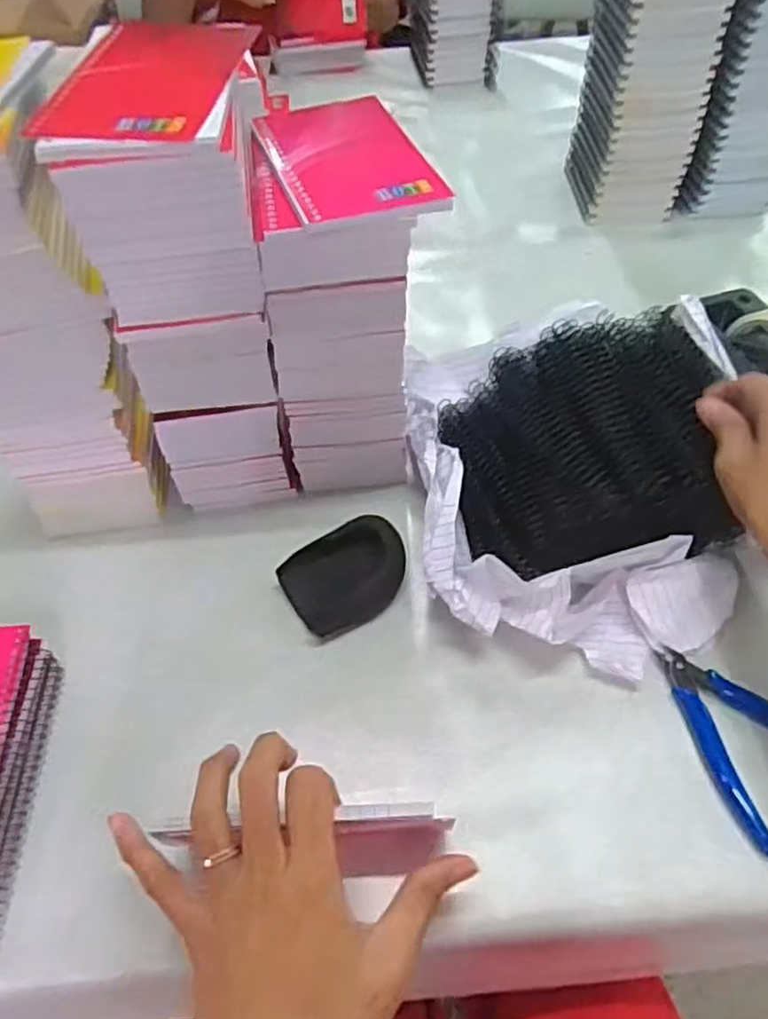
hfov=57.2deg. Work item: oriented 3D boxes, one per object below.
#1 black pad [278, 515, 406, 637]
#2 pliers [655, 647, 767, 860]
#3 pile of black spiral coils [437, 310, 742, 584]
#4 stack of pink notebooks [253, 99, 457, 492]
[{"bbox_3d":[-0.023,0.043,0.486,0.084,0.034,0.059,-28,56,-19],"label":"black pad"},{"bbox_3d":[0.223,0.133,0.423,0.079,0.010,0.121,-13,52,-8],"label":"pliers"},{"bbox_3d":[0.139,-0.044,0.473,0.172,0.059,0.175,-5,52,-3],"label":"pile of black spiral coils"},{"bbox_3d":[-0.036,-0.124,0.474,0.116,0.247,0.104,-13,52,-8],"label":"stack of pink notebooks"}]

